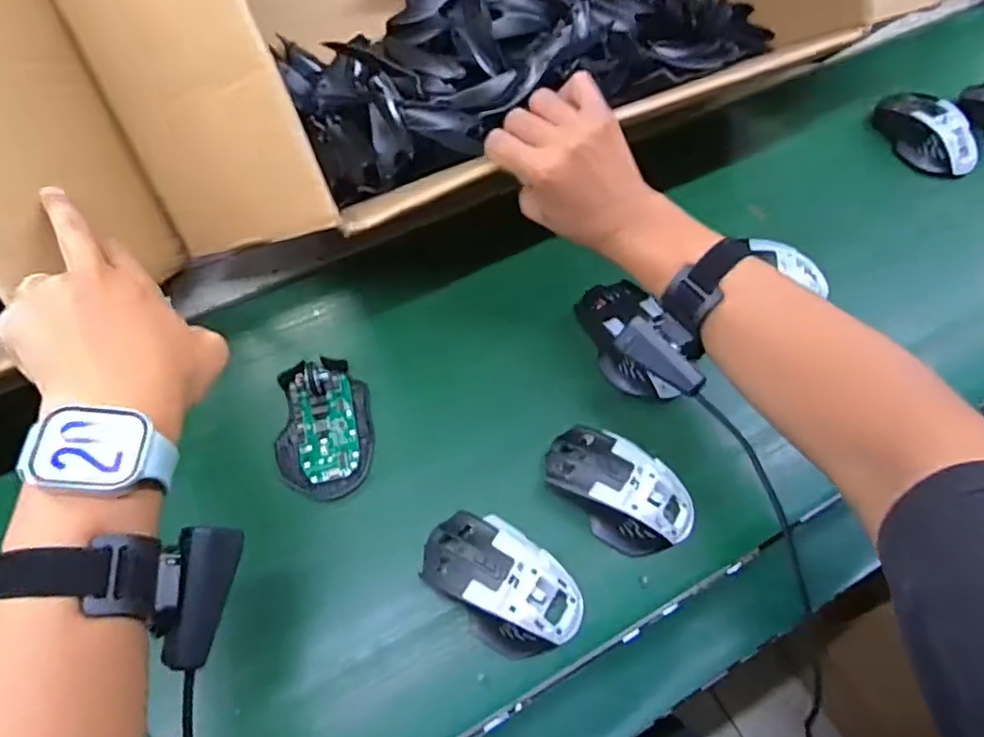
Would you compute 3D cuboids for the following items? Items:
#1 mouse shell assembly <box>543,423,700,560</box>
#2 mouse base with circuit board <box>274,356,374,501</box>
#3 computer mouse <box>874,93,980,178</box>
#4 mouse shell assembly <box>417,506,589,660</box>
[{"bbox_3d":[0.095,0.089,0.469,0.114,0.032,0.068,42,68,19],"label":"mouse shell assembly"},{"bbox_3d":[-0.133,0.045,0.495,0.071,0.017,0.111,-8,62,-5],"label":"mouse base with circuit board"},{"bbox_3d":[0.464,-0.252,0.665,0.058,0.039,0.115,-31,67,-17],"label":"computer mouse"},{"bbox_3d":[0.006,0.146,0.431,0.114,0.029,0.067,36,67,17],"label":"mouse shell assembly"}]

